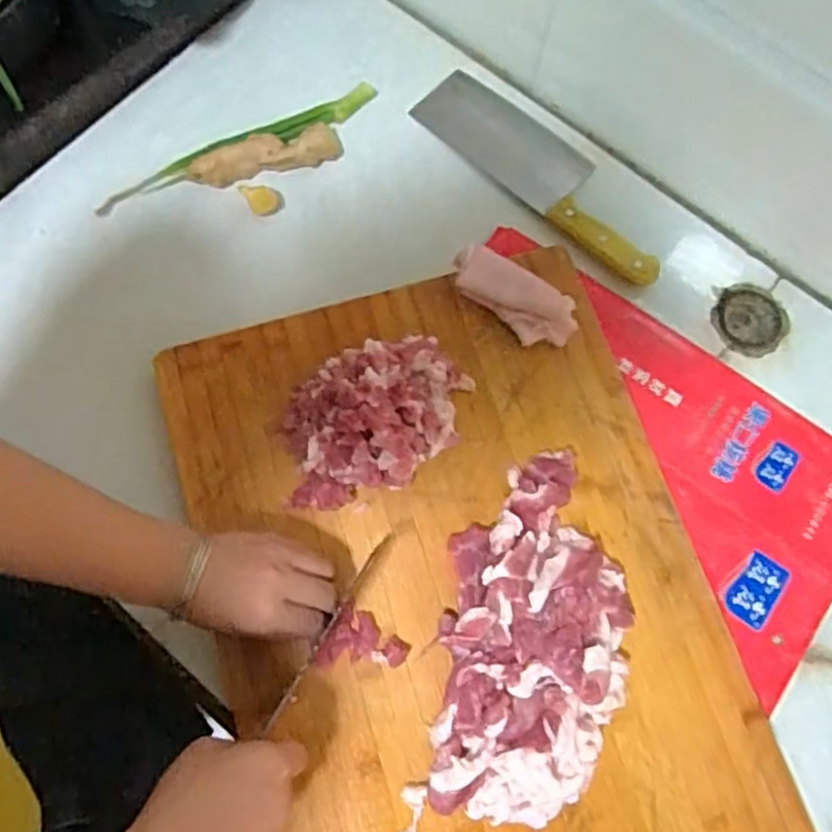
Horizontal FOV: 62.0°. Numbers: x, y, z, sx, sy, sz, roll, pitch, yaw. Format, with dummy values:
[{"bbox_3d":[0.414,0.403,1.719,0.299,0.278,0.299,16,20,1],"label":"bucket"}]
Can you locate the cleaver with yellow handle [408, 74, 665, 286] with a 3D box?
[{"bbox_3d":[0.122,-0.232,0.652,0.076,0.024,0.280,-43,78,-15],"label":"cleaver with yellow handle"}]

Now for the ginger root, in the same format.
[{"bbox_3d":[-0.138,-0.242,0.640,0.141,0.026,0.029,-17,73,-8],"label":"ginger root"}]

